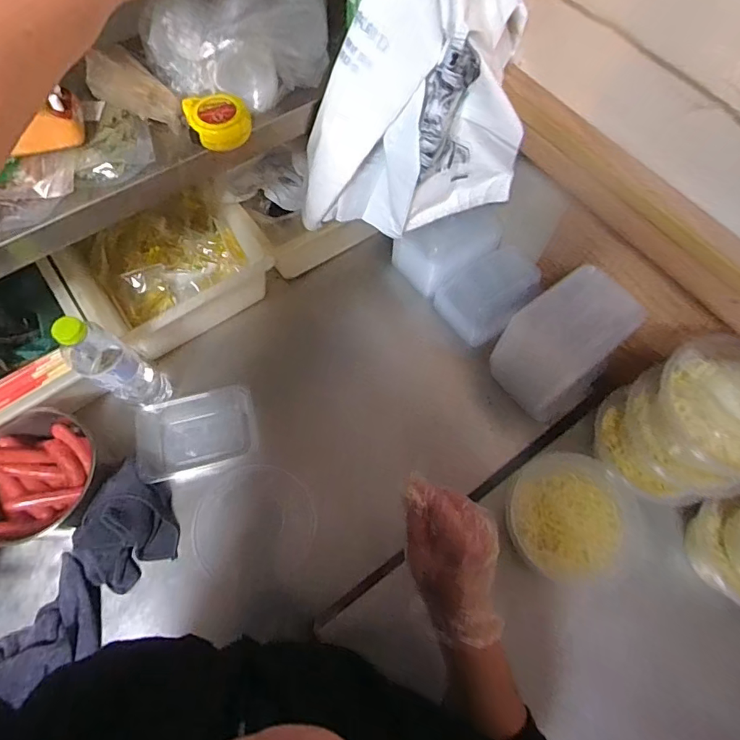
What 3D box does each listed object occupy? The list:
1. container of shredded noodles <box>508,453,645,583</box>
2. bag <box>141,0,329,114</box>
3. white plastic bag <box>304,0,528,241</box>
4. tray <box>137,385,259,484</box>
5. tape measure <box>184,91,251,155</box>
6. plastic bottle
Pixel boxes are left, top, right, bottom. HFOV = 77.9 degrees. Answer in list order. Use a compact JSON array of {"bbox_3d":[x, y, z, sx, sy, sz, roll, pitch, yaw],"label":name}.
[{"bbox_3d":[0.274,0.200,0.615,0.177,0.050,0.154,20,67,7],"label":"container of shredded noodles"},{"bbox_3d":[-0.143,-0.418,0.561,0.253,0.096,0.159,-36,71,-16],"label":"bag"},{"bbox_3d":[0.052,-0.349,0.555,0.297,0.364,0.143,-15,67,-8],"label":"white plastic bag"},{"bbox_3d":[-0.259,0.093,0.694,0.173,0.058,0.120,-18,67,-9],"label":"tray"},{"bbox_3d":[-0.177,-0.291,0.537,0.070,0.029,0.062,-14,67,-8],"label":"tape measure"},{"bbox_3d":[-0.346,-0.006,0.623,0.071,0.235,0.070,34,69,13],"label":"plastic bottle"}]

